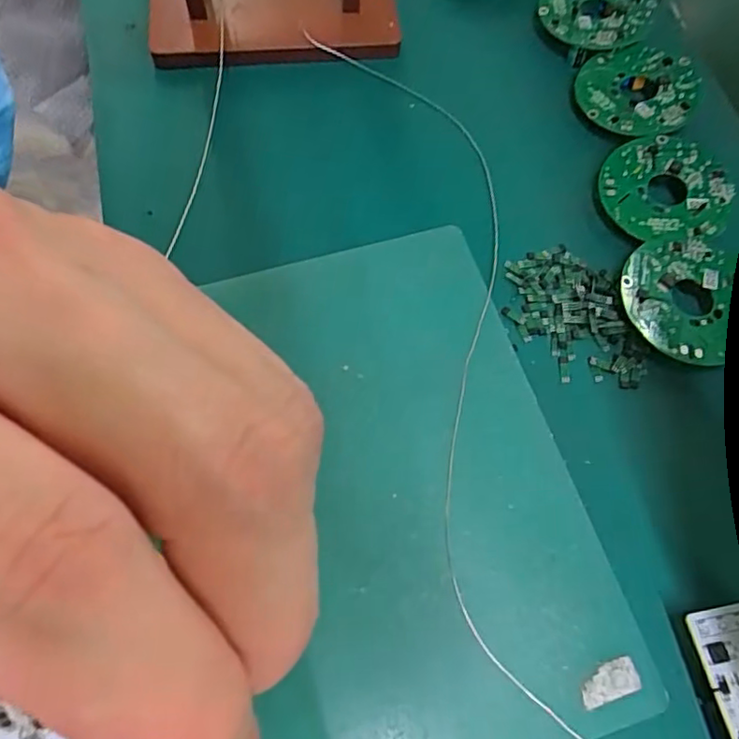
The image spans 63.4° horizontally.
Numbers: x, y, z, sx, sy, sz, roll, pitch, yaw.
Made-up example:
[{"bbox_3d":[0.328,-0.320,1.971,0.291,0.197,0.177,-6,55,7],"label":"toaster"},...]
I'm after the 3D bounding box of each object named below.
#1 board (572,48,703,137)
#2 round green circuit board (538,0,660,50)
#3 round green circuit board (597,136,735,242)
[{"bbox_3d":[0.145,-0.151,0.322,0.060,0.005,0.059,1,67,-3],"label":"board"},{"bbox_3d":[0.131,-0.208,0.347,0.061,0.008,0.055,37,70,12],"label":"round green circuit board"},{"bbox_3d":[0.148,-0.090,0.297,0.063,0.004,0.060,1,67,-3],"label":"round green circuit board"}]

